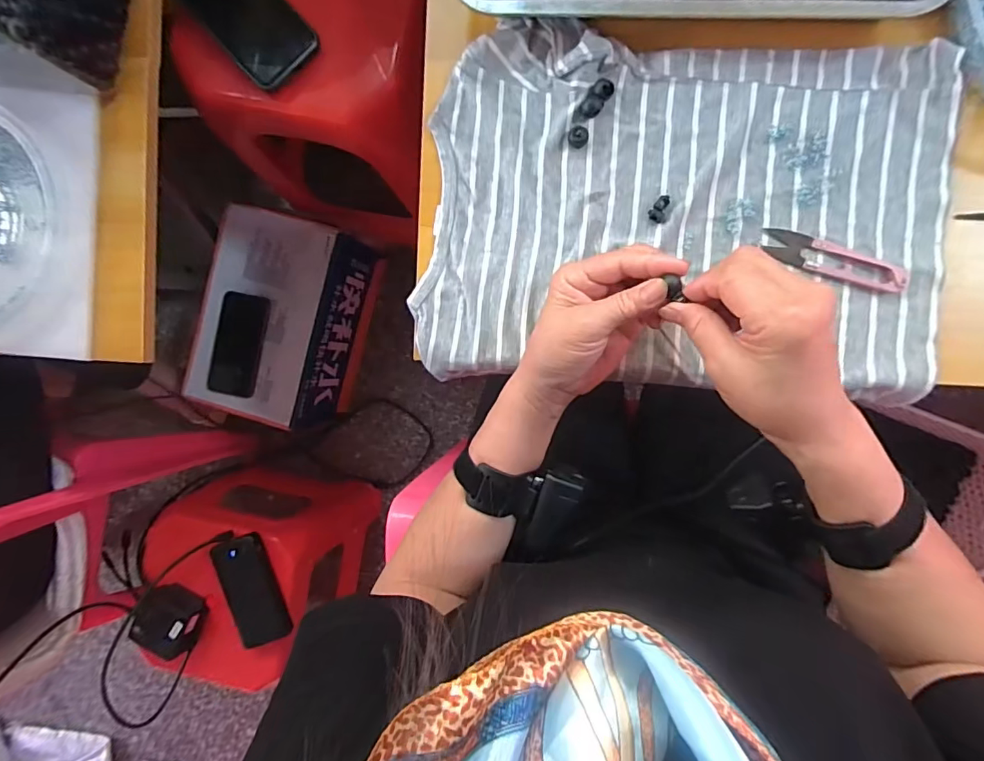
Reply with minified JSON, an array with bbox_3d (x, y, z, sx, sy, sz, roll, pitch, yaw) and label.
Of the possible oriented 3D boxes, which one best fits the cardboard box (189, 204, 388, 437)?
[{"bbox_3d":[-0.354,-0.105,0.893,0.207,0.213,0.323,18,95,6],"label":"cardboard box"}]

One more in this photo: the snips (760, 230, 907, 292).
[{"bbox_3d":[0.254,-0.089,0.369,0.101,0.008,0.022,21,95,6],"label":"snips"}]

